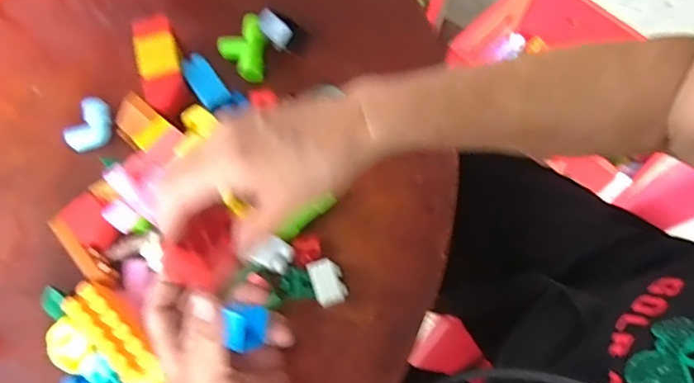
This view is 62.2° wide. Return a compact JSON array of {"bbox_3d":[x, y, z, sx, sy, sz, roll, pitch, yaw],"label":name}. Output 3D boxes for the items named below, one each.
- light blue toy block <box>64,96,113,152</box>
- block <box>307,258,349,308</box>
[{"bbox_3d":[-0.221,-0.057,0.499,0.029,0.022,0.044,15,70,8],"label":"light blue toy block"},{"bbox_3d":[-0.014,0.068,0.437,0.024,0.013,0.033,-20,70,-6],"label":"block"}]

